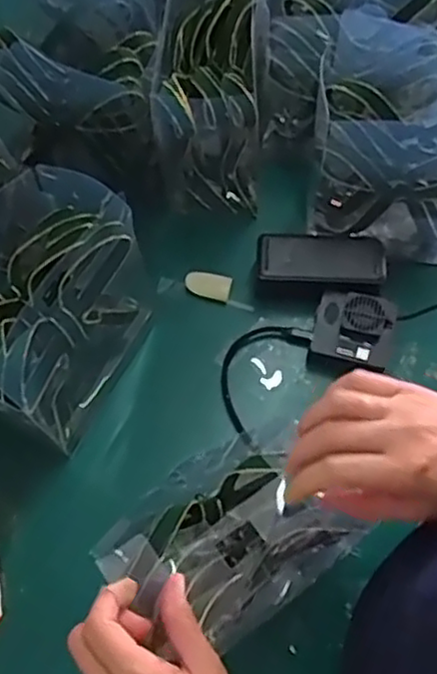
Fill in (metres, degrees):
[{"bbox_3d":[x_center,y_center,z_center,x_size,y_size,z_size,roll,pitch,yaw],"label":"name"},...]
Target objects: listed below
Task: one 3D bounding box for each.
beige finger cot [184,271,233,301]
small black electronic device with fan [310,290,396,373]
[{"bbox_3d":[-0.011,-0.055,0.716,0.049,0.006,0.026,17,90,11],"label":"beige finger cot"},{"bbox_3d":[0.133,-0.005,0.678,0.075,0.044,0.070,12,69,5],"label":"small black electronic device with fan"}]

